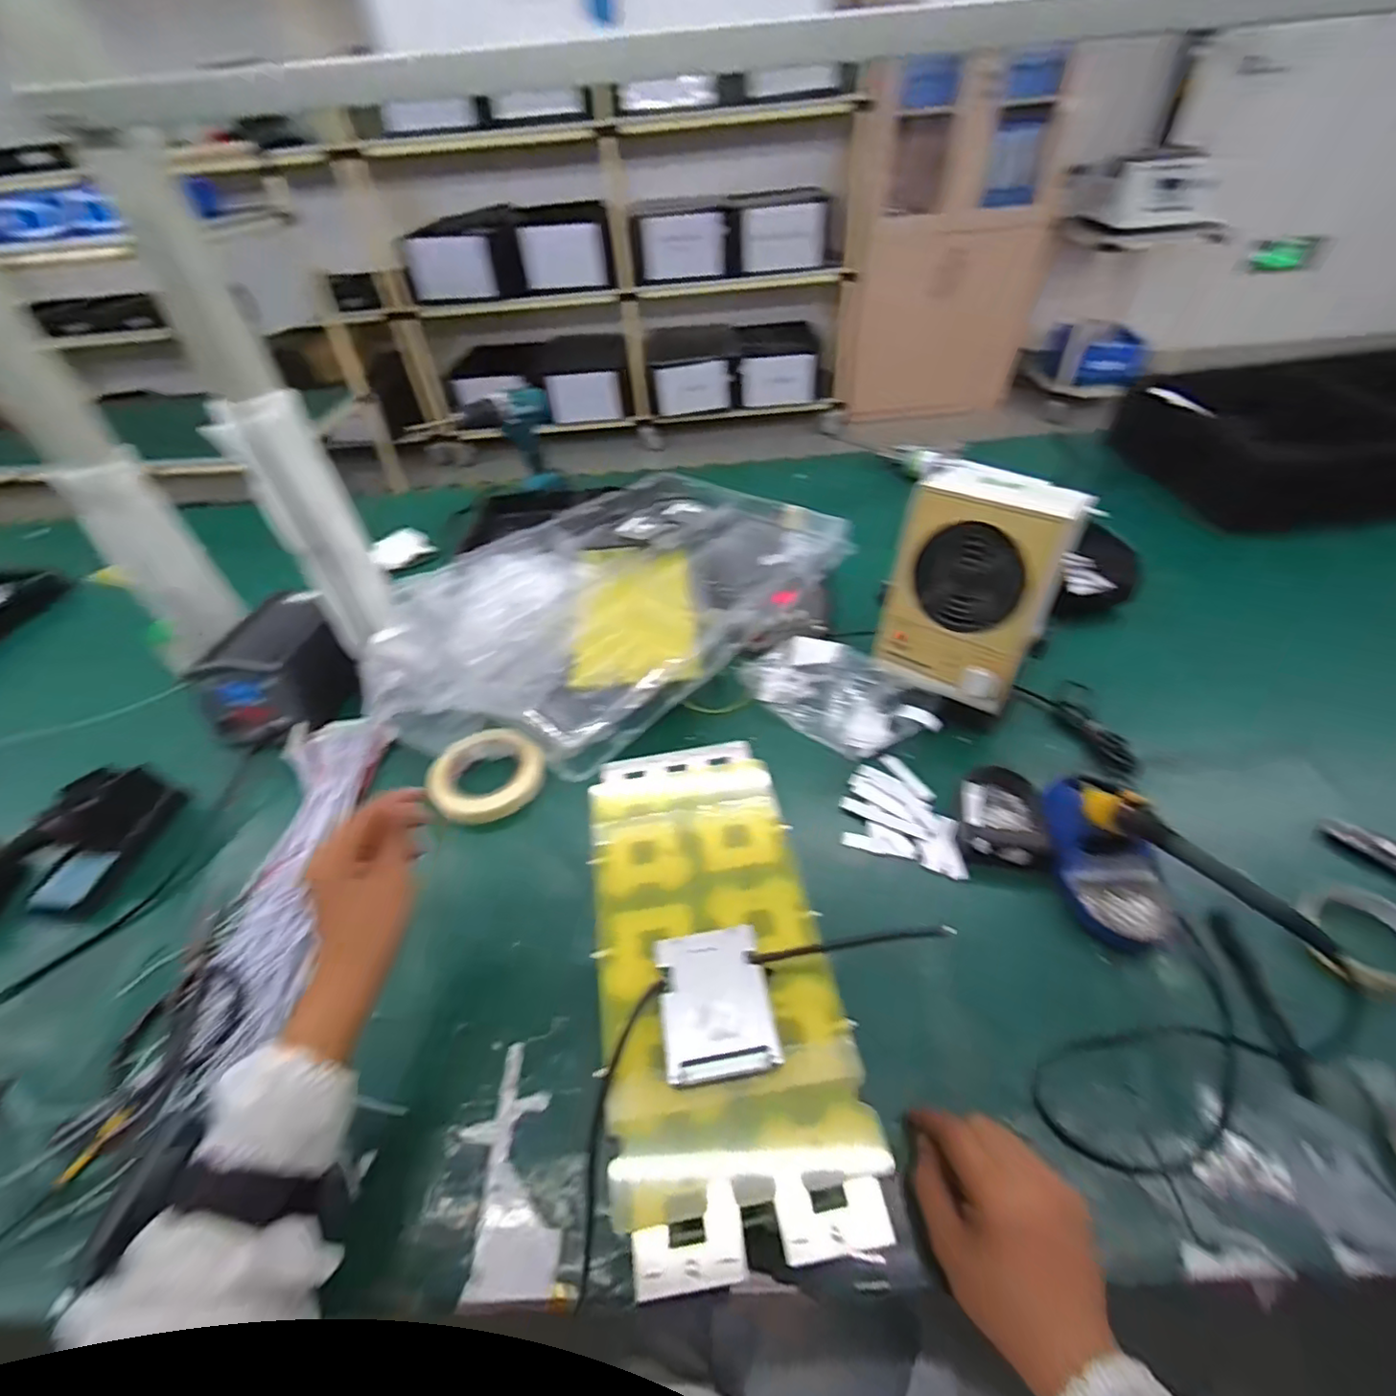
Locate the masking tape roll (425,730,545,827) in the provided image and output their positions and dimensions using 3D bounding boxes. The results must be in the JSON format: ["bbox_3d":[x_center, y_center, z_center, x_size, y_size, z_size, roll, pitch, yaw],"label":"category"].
[{"bbox_3d":[-0.237,0.084,0.679,0.117,0.027,0.117,-3,45,3],"label":"masking tape roll"}]

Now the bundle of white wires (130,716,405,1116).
[{"bbox_3d":[-0.400,0.171,0.598,0.104,0.026,0.378,-7,45,-1],"label":"bundle of white wires"}]

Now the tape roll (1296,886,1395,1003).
[{"bbox_3d":[0.559,0.201,0.509,0.083,0.027,0.091,-3,45,3],"label":"tape roll"}]

